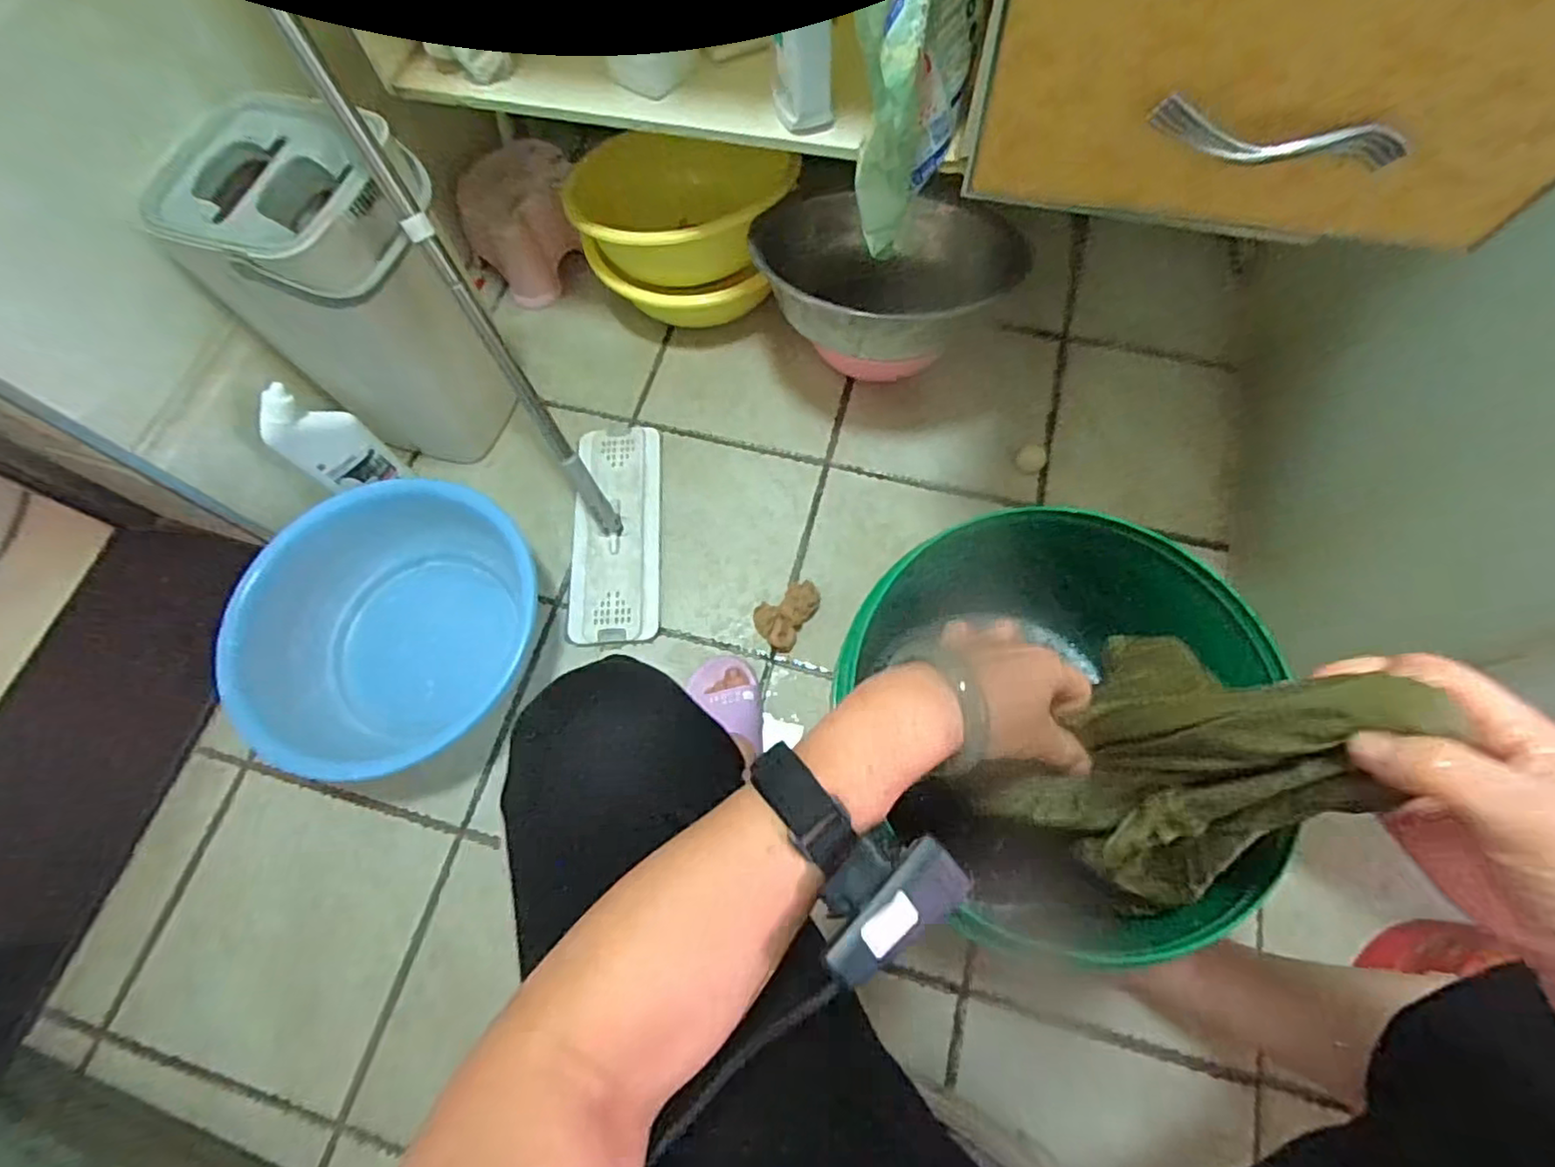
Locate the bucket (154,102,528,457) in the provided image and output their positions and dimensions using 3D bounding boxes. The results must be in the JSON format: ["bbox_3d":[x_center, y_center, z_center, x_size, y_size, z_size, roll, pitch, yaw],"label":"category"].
[{"bbox_3d":[-0.480,-0.332,0.815,0.221,0.377,0.210,22,71,11],"label":"bucket"}]

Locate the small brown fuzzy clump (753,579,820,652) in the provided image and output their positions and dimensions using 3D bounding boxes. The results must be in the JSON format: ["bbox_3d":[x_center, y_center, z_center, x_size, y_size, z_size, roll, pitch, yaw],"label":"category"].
[{"bbox_3d":[0.012,0.037,0.858,0.068,0.027,0.097,33,74,15],"label":"small brown fuzzy clump"}]

